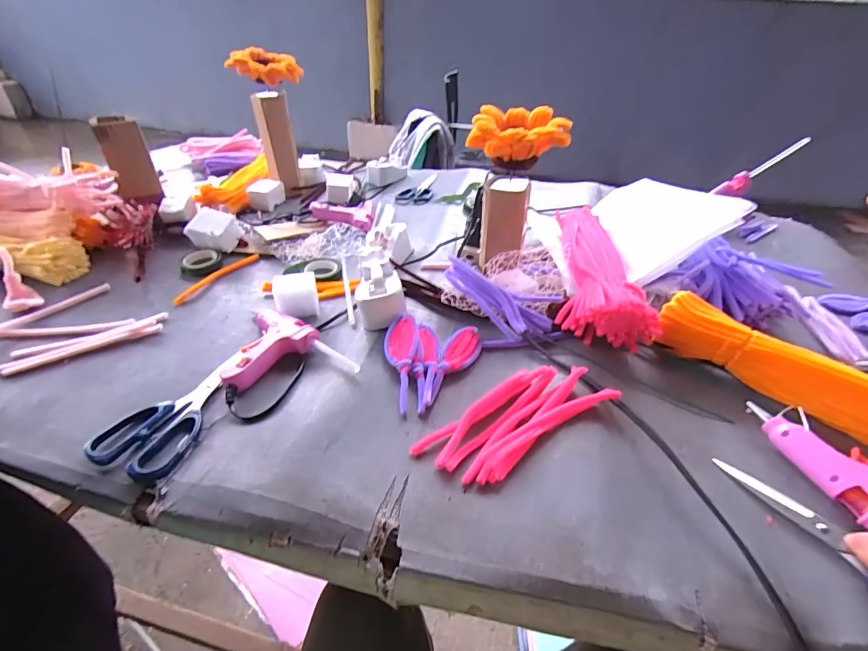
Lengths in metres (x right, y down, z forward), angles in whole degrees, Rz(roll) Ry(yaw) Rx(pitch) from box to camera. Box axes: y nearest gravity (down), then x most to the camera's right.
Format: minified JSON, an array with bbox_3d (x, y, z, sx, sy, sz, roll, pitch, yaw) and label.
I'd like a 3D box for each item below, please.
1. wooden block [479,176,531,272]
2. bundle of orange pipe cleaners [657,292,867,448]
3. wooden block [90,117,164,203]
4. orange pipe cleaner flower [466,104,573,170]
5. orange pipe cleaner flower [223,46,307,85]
[{"bbox_3d":[0.092,-0.132,0.550,0.059,0.110,0.035,2,37,-3],"label":"wooden block"},{"bbox_3d":[0.363,0.057,0.383,0.293,0.068,0.042,29,45,32],"label":"bundle of orange pipe cleaners"},{"bbox_3d":[-0.483,-0.263,0.663,0.055,0.114,0.072,-22,44,-30],"label":"wooden block"},{"bbox_3d":[0.095,-0.214,0.481,0.109,0.051,0.091,4,37,0],"label":"orange pipe cleaner flower"},{"bbox_3d":[-0.292,-0.454,0.733,0.115,0.044,0.096,1,37,-4],"label":"orange pipe cleaner flower"}]

